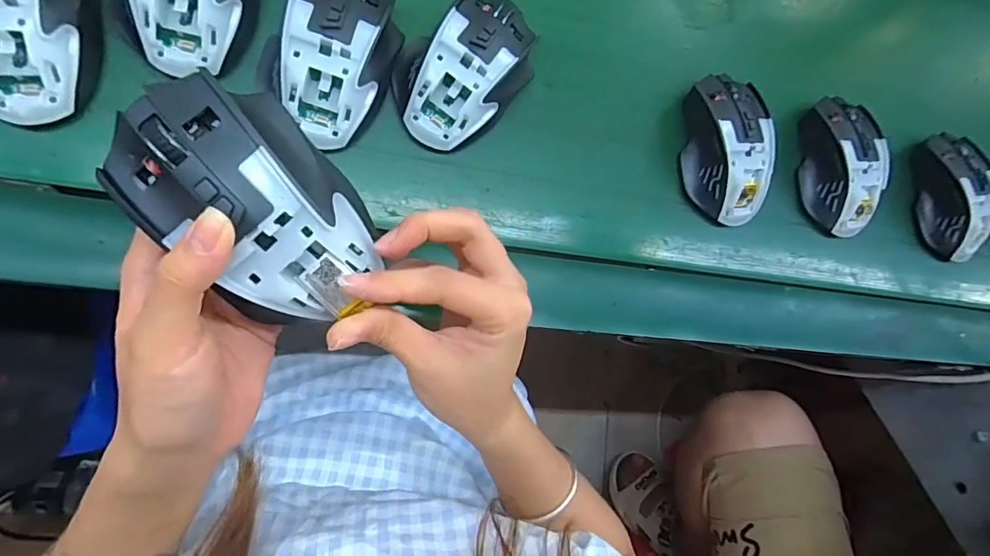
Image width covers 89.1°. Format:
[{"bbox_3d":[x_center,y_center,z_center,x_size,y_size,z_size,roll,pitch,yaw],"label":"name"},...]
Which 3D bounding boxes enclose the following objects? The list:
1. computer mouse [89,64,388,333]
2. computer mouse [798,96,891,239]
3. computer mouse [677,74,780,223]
[{"bbox_3d":[-0.098,-0.030,0.204,0.103,0.040,0.065,43,82,-3],"label":"computer mouse"},{"bbox_3d":[0.292,-0.093,0.419,0.069,0.036,0.116,6,85,-8],"label":"computer mouse"},{"bbox_3d":[0.179,-0.099,0.385,0.064,0.035,0.109,-2,86,-8],"label":"computer mouse"}]

